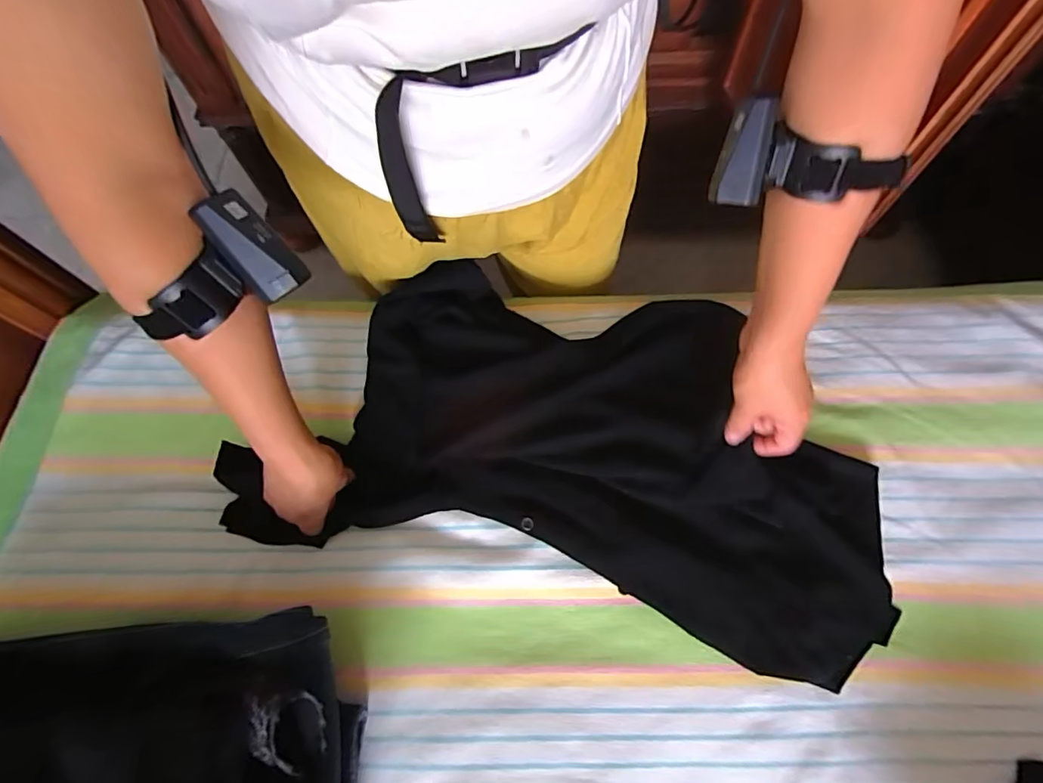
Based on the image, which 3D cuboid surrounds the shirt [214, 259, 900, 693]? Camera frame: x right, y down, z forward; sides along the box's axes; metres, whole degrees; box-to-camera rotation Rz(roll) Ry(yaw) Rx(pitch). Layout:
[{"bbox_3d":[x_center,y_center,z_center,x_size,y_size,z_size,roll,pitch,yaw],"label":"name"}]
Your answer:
[{"bbox_3d":[0.048,0.044,0.528,0.618,0.047,0.333,12,69,7],"label":"shirt"}]

